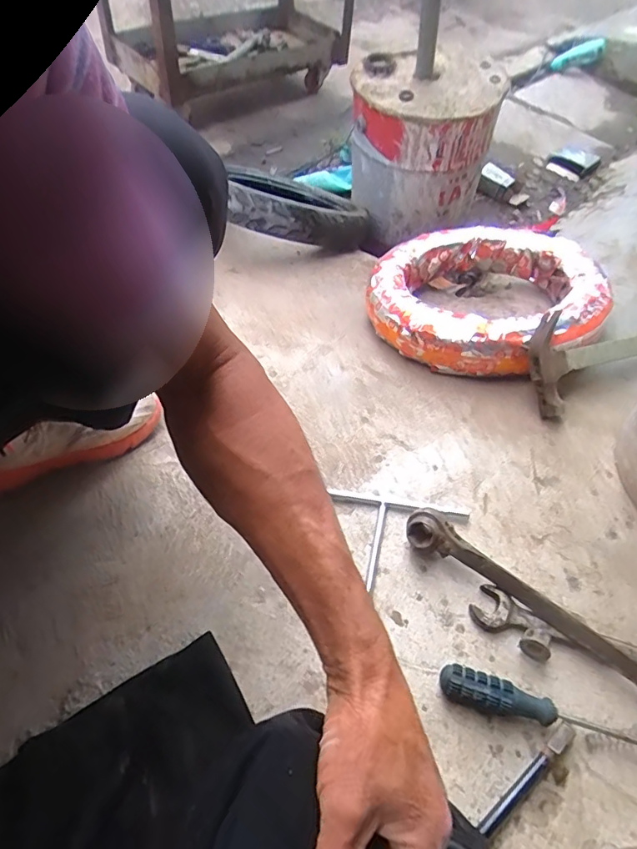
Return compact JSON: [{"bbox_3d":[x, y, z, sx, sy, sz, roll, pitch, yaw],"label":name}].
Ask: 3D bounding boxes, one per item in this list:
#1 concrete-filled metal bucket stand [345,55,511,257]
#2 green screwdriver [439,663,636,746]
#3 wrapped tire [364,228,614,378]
[{"bbox_3d":[0.202,-0.571,1.046,0.285,0.264,0.269,3,54,-4],"label":"concrete-filled metal bucket stand"},{"bbox_3d":[0.198,0.248,0.425,0.187,0.031,0.026,18,54,7],"label":"green screwdriver"},{"bbox_3d":[0.262,-0.216,0.769,0.348,0.067,0.329,-1,49,1],"label":"wrapped tire"}]

